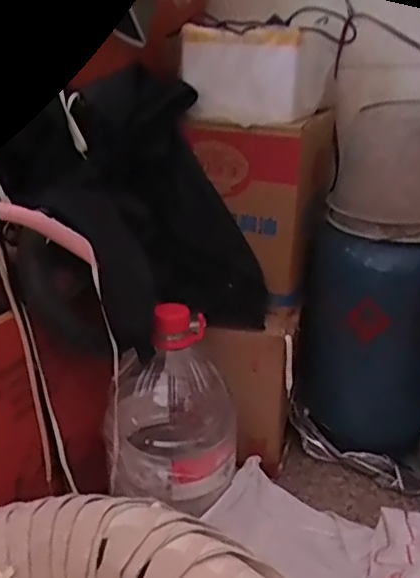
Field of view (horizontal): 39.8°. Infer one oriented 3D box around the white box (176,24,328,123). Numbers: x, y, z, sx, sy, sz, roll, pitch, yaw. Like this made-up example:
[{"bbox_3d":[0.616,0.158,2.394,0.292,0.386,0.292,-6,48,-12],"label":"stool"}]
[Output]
[{"bbox_3d":[0.086,-0.387,1.046,0.203,0.151,0.187,12,25,27],"label":"white box"}]

